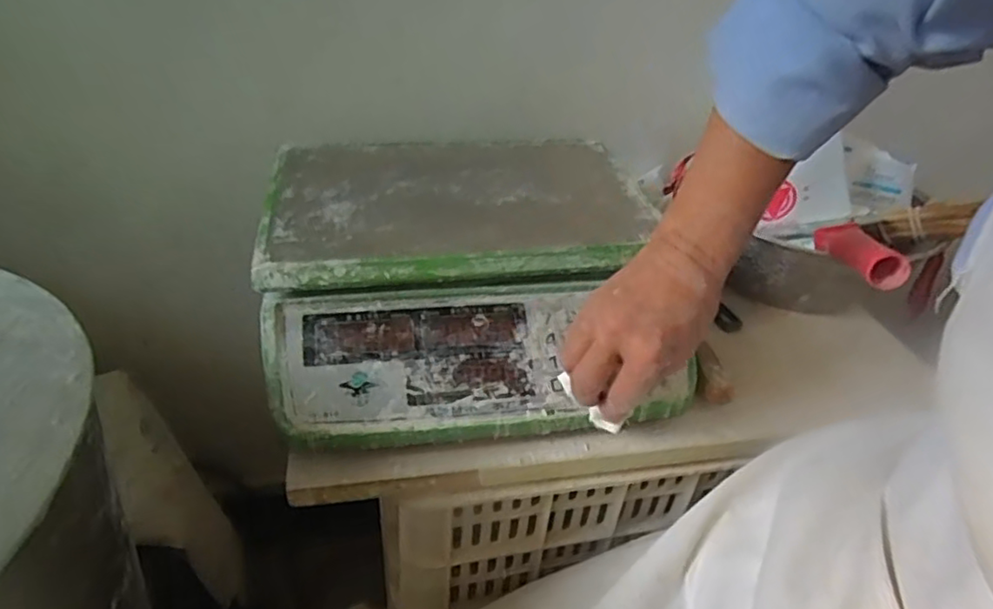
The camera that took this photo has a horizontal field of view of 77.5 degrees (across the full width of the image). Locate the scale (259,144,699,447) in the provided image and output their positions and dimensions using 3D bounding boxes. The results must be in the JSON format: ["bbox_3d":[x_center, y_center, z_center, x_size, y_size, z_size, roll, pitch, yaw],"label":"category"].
[{"bbox_3d":[-0.026,-0.034,0.517,0.303,0.104,0.295,-3,35,-10],"label":"scale"}]

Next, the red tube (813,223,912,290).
[{"bbox_3d":[0.284,-0.040,0.486,0.031,0.027,0.107,5,21,2],"label":"red tube"}]

